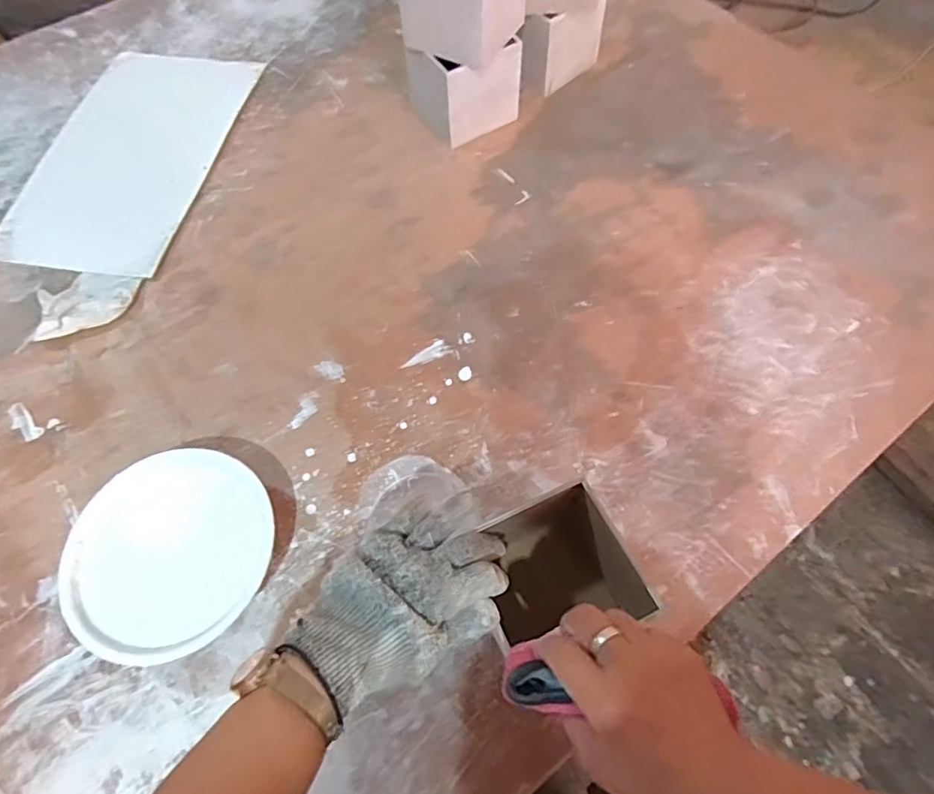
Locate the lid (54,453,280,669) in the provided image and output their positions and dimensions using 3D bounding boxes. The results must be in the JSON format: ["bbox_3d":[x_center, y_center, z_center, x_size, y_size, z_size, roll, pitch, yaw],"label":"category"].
[{"bbox_3d":[-0.250,0.125,0.472,0.165,0.011,0.168,-1,62,2],"label":"lid"}]

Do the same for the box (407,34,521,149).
[{"bbox_3d":[0.000,-0.414,0.749,0.122,0.098,0.113,-31,66,-15],"label":"box"}]

